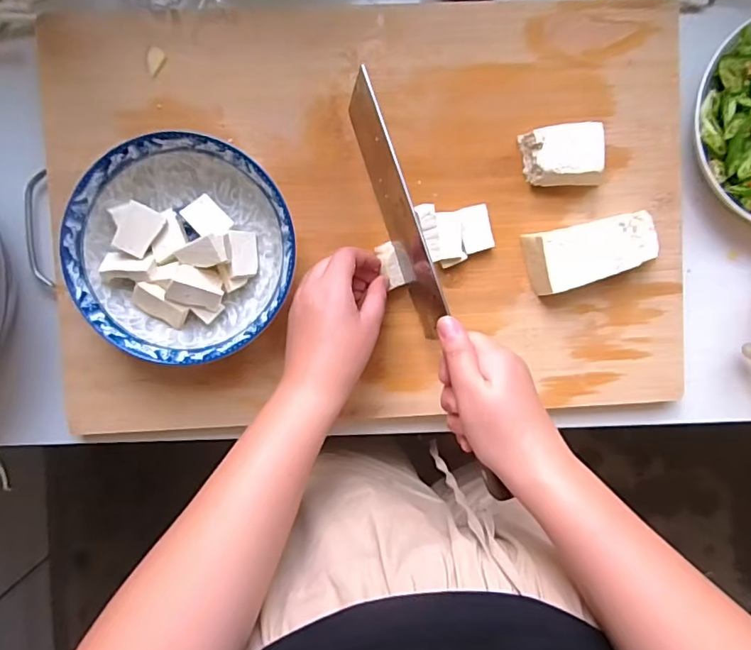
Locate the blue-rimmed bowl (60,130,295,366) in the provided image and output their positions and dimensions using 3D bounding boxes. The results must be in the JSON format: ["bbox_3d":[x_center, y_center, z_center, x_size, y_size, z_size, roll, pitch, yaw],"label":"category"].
[{"bbox_3d":[-0.155,-0.060,0.446,0.170,0.056,0.173,0,93,-2],"label":"blue-rimmed bowl"}]

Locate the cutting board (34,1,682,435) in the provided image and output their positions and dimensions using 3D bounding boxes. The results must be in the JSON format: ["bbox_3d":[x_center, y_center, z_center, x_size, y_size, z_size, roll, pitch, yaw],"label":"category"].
[{"bbox_3d":[-0.003,-0.096,0.475,0.554,0.024,0.359,-2,93,-2],"label":"cutting board"}]

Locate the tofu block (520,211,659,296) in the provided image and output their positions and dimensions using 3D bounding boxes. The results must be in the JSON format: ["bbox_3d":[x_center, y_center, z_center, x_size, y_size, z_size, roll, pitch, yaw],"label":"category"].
[{"bbox_3d":[0.191,-0.066,0.474,0.107,0.031,0.053,-16,94,-1],"label":"tofu block"}]

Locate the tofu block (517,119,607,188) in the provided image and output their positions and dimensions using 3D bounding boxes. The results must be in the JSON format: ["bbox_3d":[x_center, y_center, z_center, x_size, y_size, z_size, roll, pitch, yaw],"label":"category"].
[{"bbox_3d":[0.162,-0.145,0.465,0.062,0.031,0.051,-4,93,-2],"label":"tofu block"}]

